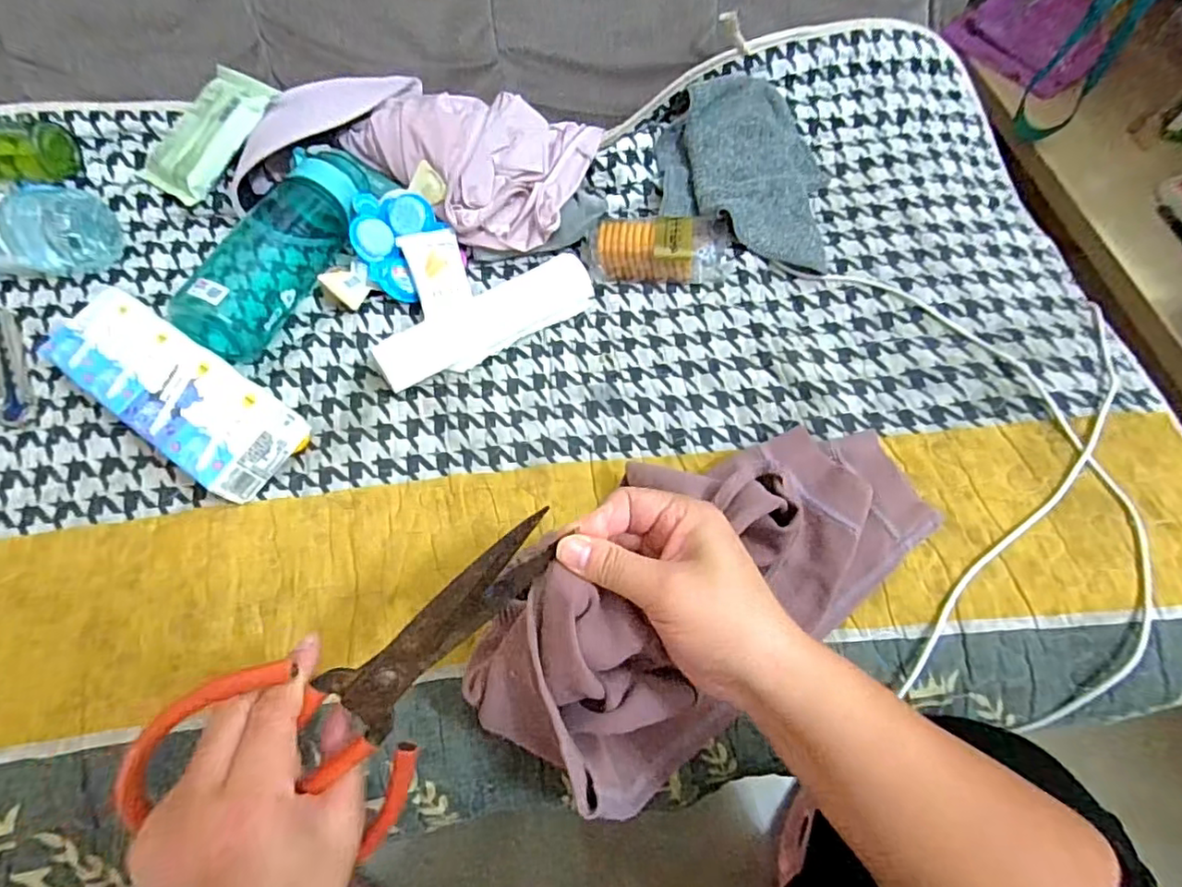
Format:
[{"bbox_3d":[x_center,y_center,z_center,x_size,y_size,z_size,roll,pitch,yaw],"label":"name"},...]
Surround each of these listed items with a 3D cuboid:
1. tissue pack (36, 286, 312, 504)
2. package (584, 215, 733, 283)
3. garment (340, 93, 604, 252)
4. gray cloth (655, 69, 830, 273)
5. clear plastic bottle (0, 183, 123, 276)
[{"bbox_3d":[-0.313,-0.041,0.441,0.211,0.042,0.075,31,65,18],"label":"tissue pack"},{"bbox_3d":[0.061,-0.174,0.536,0.131,0.047,0.055,2,62,1],"label":"package"},{"bbox_3d":[-0.114,-0.274,0.561,0.210,0.069,0.158,18,63,9],"label":"garment"},{"bbox_3d":[0.146,-0.273,0.563,0.163,0.034,0.217,12,63,6],"label":"gray cloth"},{"bbox_3d":[-0.530,-0.179,0.503,0.225,0.064,0.070,-3,59,0],"label":"clear plastic bottle"}]

